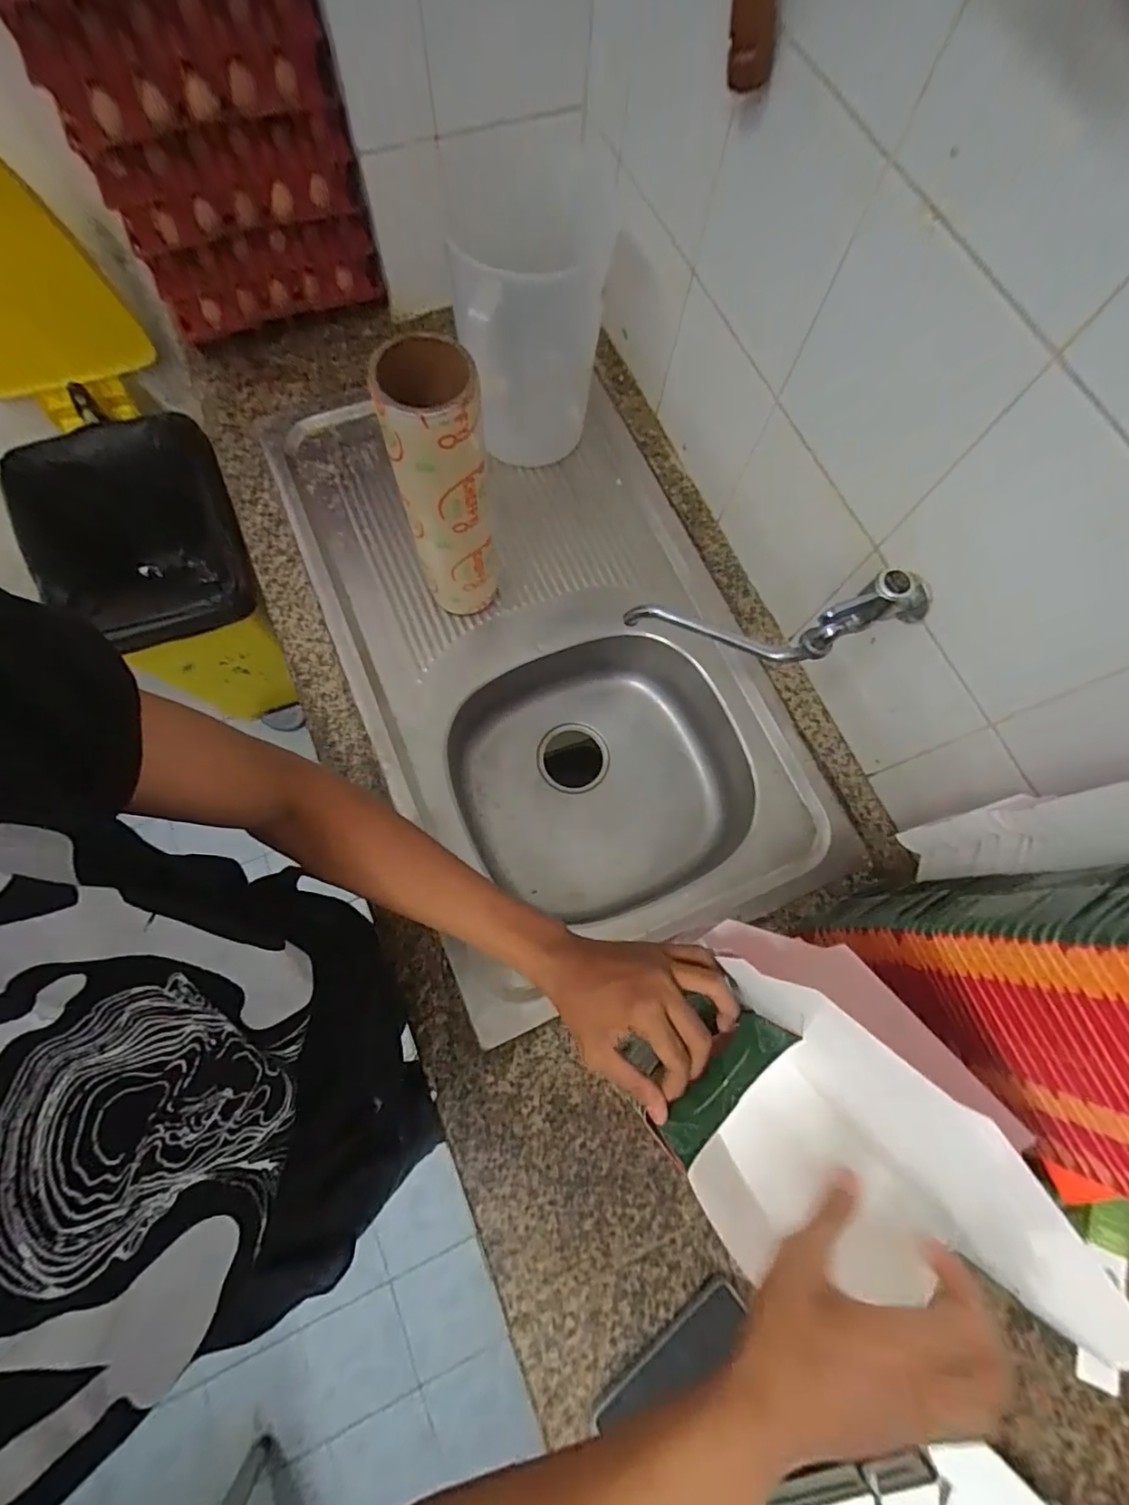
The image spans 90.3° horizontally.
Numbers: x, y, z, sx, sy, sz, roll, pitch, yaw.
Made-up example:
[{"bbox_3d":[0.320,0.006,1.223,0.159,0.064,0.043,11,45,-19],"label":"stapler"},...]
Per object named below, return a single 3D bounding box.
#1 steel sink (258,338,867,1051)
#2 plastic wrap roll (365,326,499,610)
[{"bbox_3d":[-0.028,-0.140,0.841,0.526,0.218,0.867,-21,76,-8],"label":"steel sink"},{"bbox_3d":[-0.123,-0.258,0.605,0.087,0.323,0.082,0,74,-2],"label":"plastic wrap roll"}]

